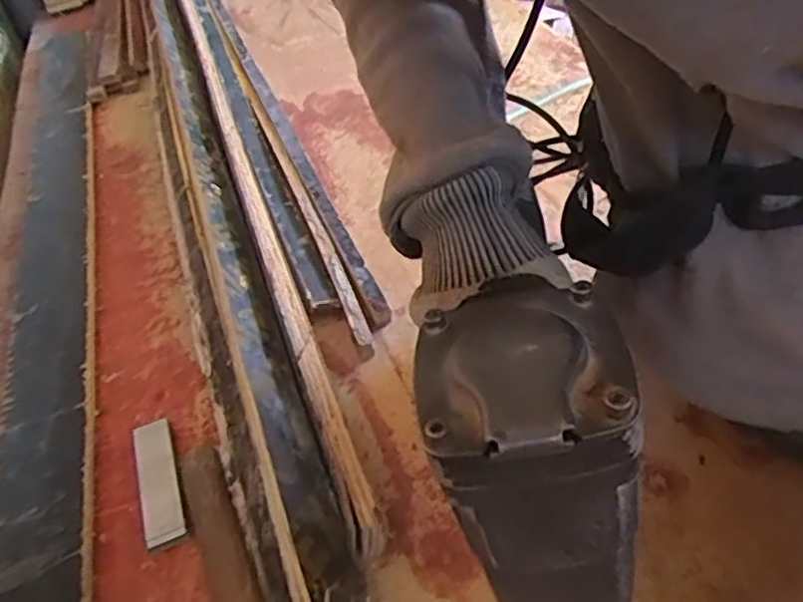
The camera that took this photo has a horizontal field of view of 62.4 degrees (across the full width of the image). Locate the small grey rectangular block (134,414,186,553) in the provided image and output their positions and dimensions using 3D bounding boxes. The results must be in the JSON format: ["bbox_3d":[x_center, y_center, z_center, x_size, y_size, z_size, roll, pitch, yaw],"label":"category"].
[{"bbox_3d":[-0.179,0.132,0.490,0.027,0.011,0.108,-19,44,-13],"label":"small grey rectangular block"}]

